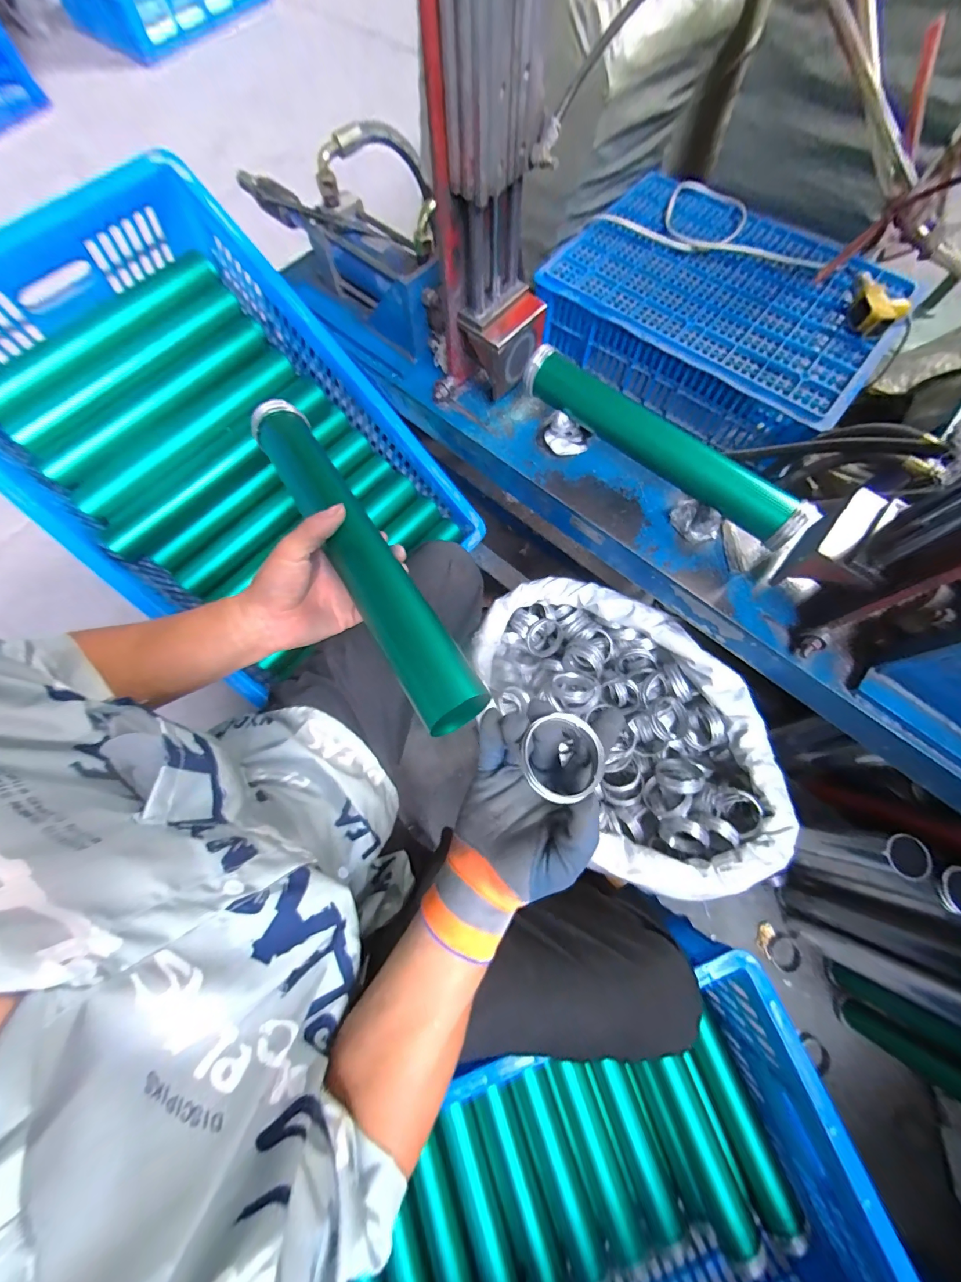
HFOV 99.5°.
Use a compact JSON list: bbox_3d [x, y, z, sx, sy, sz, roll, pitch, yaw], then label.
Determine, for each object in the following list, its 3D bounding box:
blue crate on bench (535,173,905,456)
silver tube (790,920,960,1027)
[{"bbox_3d":[0.471,-0.666,0.820,0.605,0.169,0.422,41,77,13],"label":"blue crate on bench"},{"bbox_3d":[0.618,0.497,0.610,0.061,0.334,0.054,27,75,10],"label":"silver tube"}]

